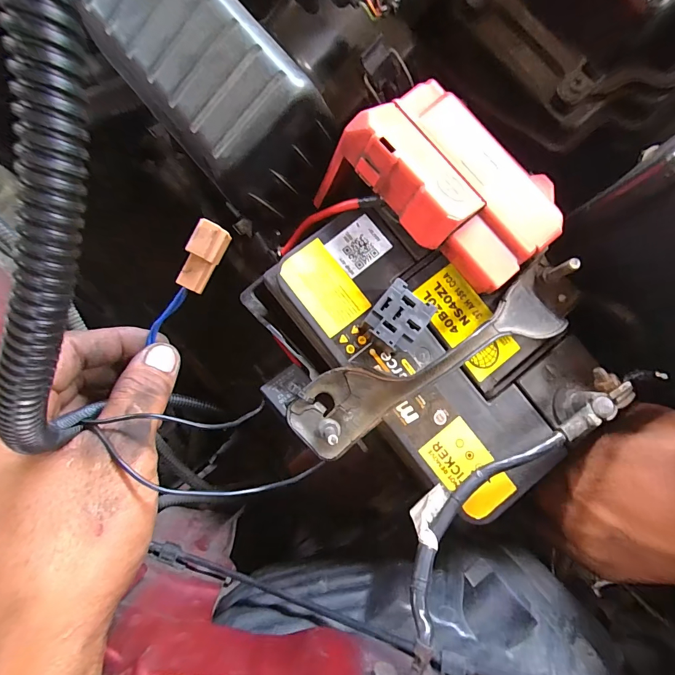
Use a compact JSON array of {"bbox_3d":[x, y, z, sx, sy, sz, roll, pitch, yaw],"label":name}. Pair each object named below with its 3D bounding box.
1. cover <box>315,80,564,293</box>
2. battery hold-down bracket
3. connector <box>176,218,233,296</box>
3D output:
[{"bbox_3d":[0.059,-0.079,0.203,0.114,0.041,0.078,45,84,3],"label":"cover"},{"bbox_3d":[0.057,0.008,0.206,0.179,0.018,0.042,-29,85,-5],"label":"battery hold-down bracket"},{"bbox_3d":[-0.066,-0.040,0.185,0.014,0.013,0.034,27,99,2],"label":"connector"}]

